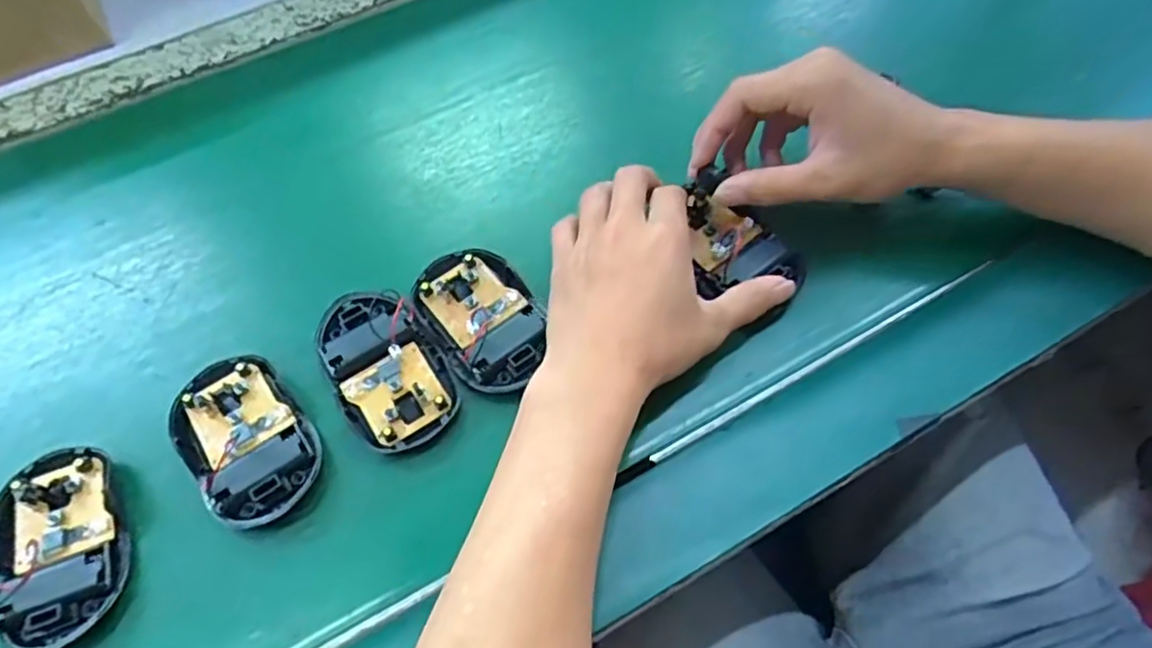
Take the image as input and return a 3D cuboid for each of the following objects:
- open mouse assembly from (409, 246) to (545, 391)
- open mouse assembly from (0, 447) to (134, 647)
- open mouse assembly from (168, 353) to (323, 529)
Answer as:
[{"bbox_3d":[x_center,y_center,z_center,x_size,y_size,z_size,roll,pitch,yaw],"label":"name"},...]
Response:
[{"bbox_3d":[-0.052,-0.006,0.379,0.057,0.011,0.092,-33,65,-15],"label":"open mouse assembly"},{"bbox_3d":[-0.248,0.106,0.327,0.057,0.019,0.093,-28,64,-13],"label":"open mouse assembly"},{"bbox_3d":[-0.170,0.059,0.354,0.058,0.020,0.094,-38,66,-17],"label":"open mouse assembly"}]

